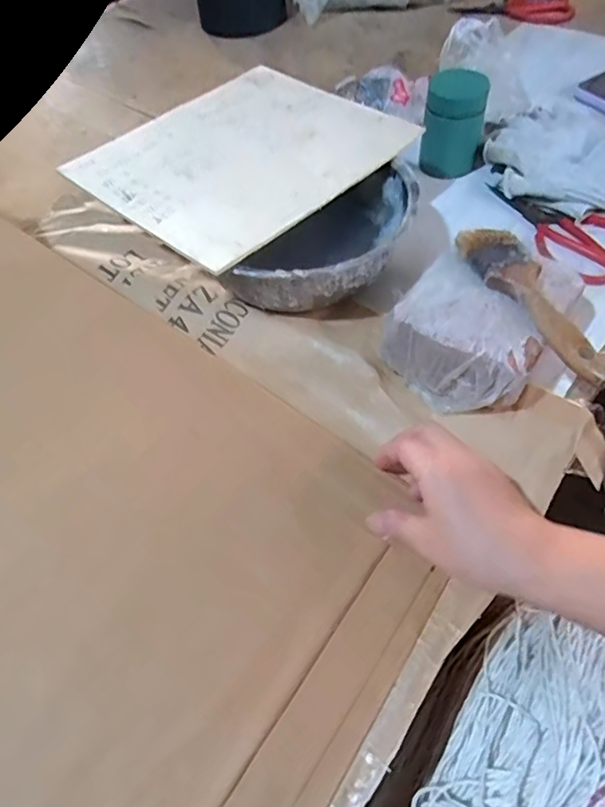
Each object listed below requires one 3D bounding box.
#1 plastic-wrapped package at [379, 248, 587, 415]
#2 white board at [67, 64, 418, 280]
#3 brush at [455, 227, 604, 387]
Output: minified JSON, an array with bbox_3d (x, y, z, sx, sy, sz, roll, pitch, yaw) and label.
[{"bbox_3d":[0.142,-0.062,0.455,0.115,0.058,0.139,30,63,22],"label":"plastic-wrapped package"},{"bbox_3d":[-0.061,-0.249,0.551,0.239,0.008,0.274,35,63,26],"label":"white board"},{"bbox_3d":[0.174,-0.079,0.422,0.040,0.018,0.168,-18,56,-8],"label":"brush"}]

